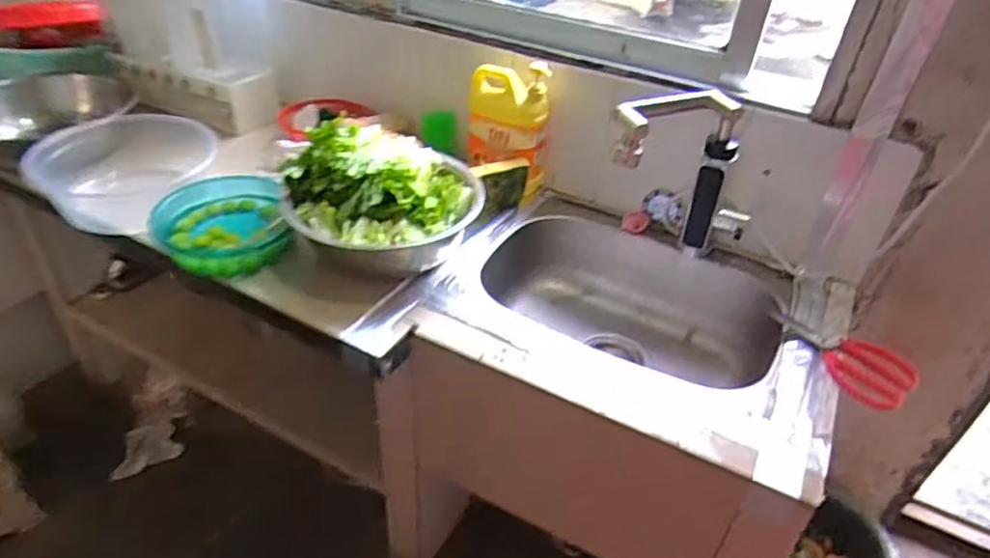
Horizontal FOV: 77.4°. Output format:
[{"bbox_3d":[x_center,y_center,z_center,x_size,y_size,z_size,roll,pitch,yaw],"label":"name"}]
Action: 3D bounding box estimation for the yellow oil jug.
[{"bbox_3d":[0.024,-0.286,1.148,0.144,0.240,0.091,22,42,22],"label":"yellow oil jug"}]

